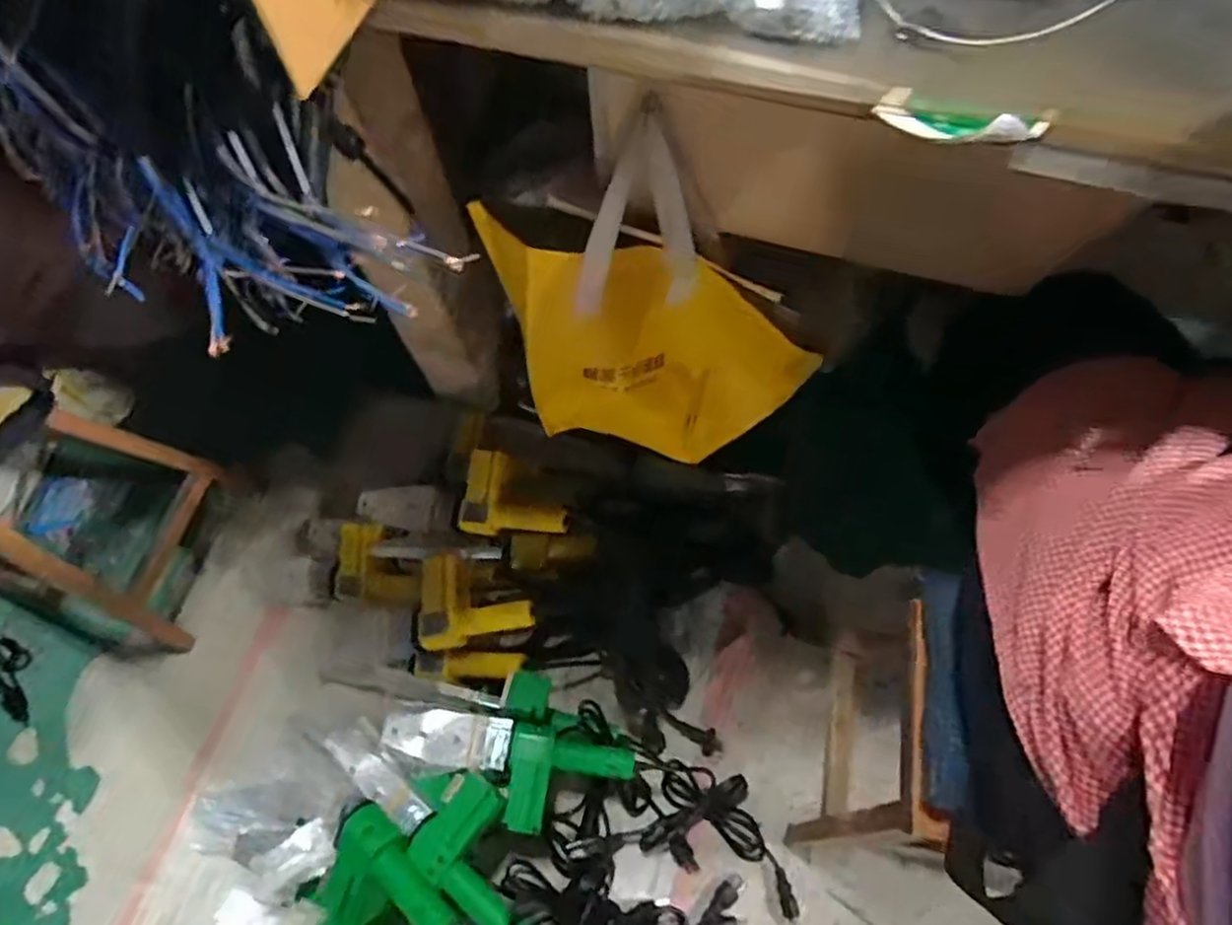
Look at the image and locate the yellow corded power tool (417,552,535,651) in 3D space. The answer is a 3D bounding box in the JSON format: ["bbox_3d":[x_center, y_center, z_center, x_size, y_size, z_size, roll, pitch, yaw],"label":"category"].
[{"bbox_3d":[-0.180,0.184,0.871,0.153,0.067,0.114,3,67,4],"label":"yellow corded power tool"}]

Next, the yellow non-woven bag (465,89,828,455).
[{"bbox_3d":[0.033,-0.128,0.613,0.303,0.327,0.121,7,68,6],"label":"yellow non-woven bag"}]

